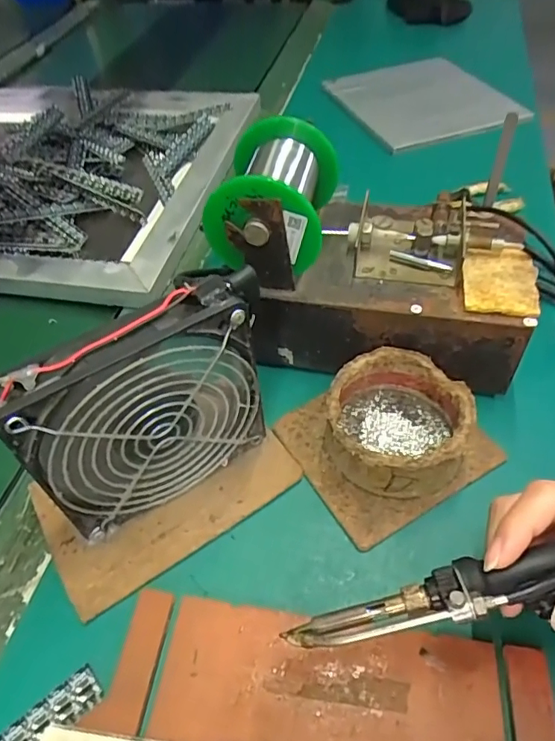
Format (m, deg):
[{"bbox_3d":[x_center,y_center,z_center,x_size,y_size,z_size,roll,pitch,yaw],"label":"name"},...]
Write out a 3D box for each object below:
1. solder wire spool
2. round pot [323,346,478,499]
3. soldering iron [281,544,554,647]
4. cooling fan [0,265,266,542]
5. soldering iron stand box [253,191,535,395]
[{"bbox_3d":[-0.001,-0.111,0.320,0.066,0.059,0.081,7,50,11],"label":"solder wire spool"},{"bbox_3d":[0.071,0.032,0.313,0.079,0.040,0.083,-3,50,3],"label":"round pot"},{"bbox_3d":[0.109,0.084,0.216,0.213,0.025,0.023,-17,50,6],"label":"soldering iron"},{"bbox_3d":[-0.063,0.023,0.271,0.123,0.131,0.026,-29,54,-18],"label":"cooling fan"},{"bbox_3d":[0.075,-0.059,0.359,0.170,0.081,0.112,4,51,9],"label":"soldering iron stand box"}]

